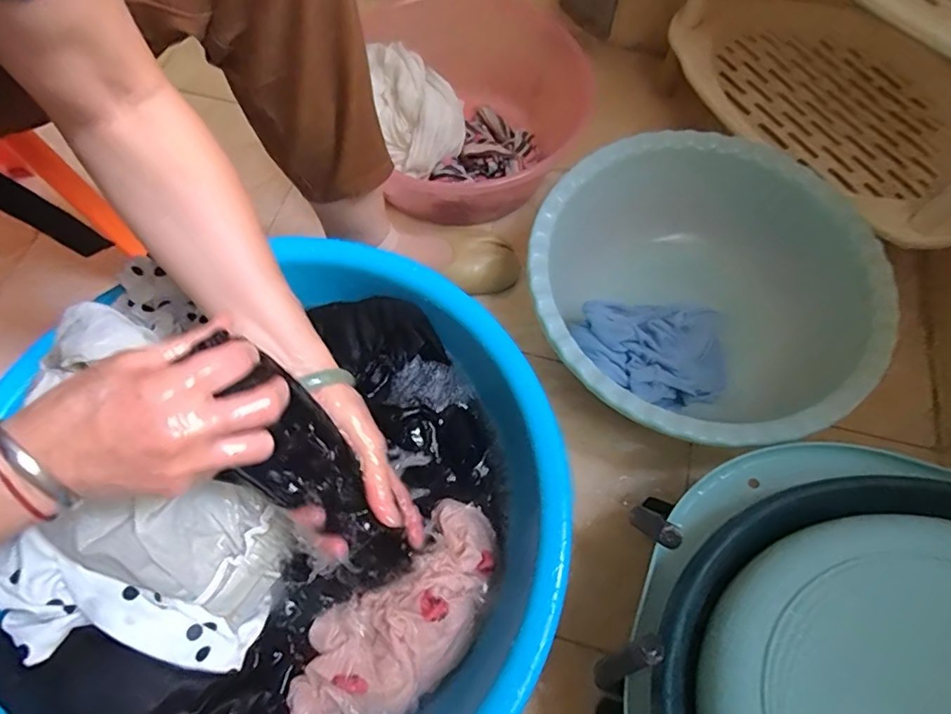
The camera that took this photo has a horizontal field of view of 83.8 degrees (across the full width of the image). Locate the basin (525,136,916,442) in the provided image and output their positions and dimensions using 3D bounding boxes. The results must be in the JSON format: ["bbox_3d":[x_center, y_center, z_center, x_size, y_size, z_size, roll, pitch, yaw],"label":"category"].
[{"bbox_3d":[0.249,-0.072,0.620,0.376,0.121,0.368,0,65,0],"label":"basin"}]

